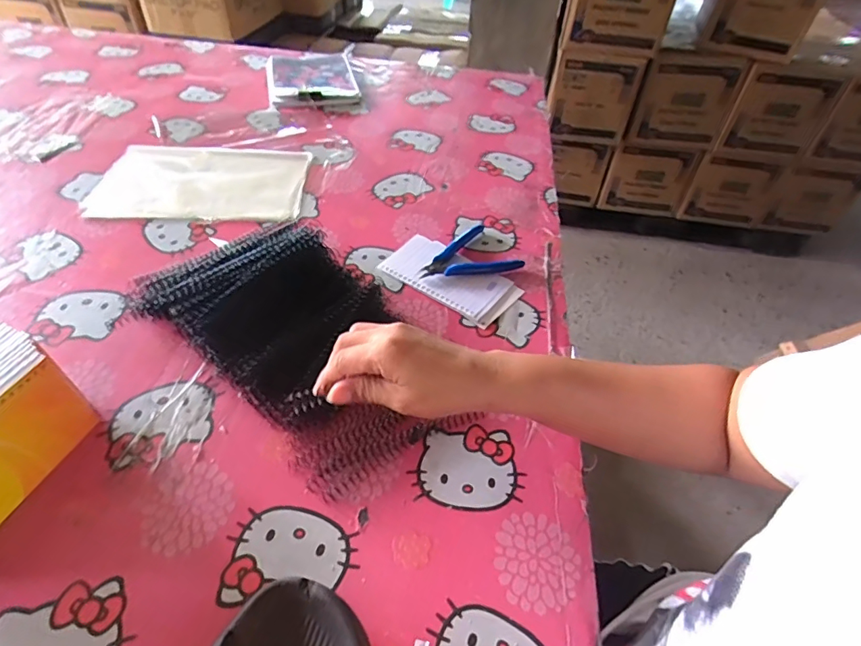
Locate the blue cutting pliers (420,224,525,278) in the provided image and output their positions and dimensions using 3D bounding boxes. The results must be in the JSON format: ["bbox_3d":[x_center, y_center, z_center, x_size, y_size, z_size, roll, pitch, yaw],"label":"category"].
[{"bbox_3d":[0.039,-0.078,0.565,0.113,0.014,0.090,-23,53,-24],"label":"blue cutting pliers"}]

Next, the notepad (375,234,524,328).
[{"bbox_3d":[0.022,-0.055,0.551,0.152,0.012,0.084,33,53,23],"label":"notepad"}]

